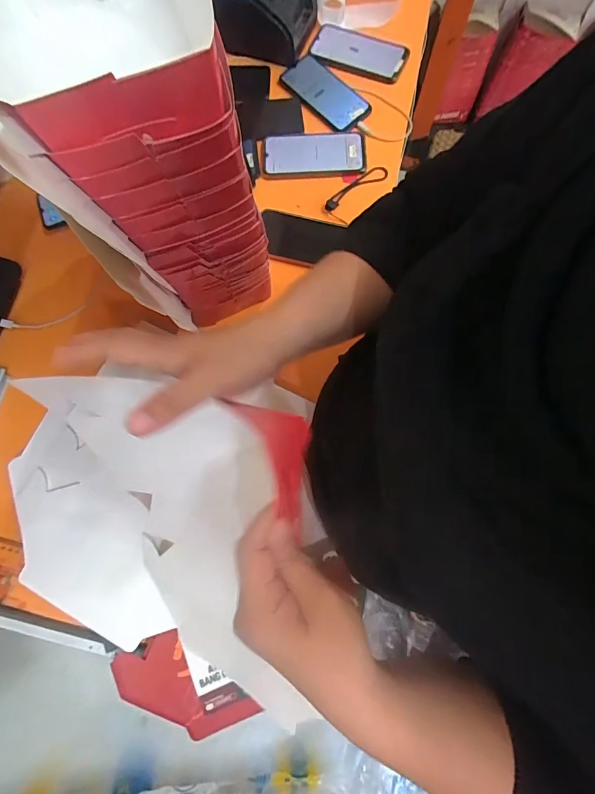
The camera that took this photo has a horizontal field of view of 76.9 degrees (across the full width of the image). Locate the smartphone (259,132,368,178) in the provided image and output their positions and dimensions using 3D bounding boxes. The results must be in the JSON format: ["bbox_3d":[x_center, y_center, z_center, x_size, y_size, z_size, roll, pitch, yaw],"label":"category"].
[{"bbox_3d":[0.026,-0.411,0.631,0.172,0.017,0.080,-3,73,0],"label":"smartphone"}]

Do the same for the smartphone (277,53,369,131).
[{"bbox_3d":[0.050,-0.539,0.661,0.079,0.016,0.169,-44,81,-4],"label":"smartphone"}]

